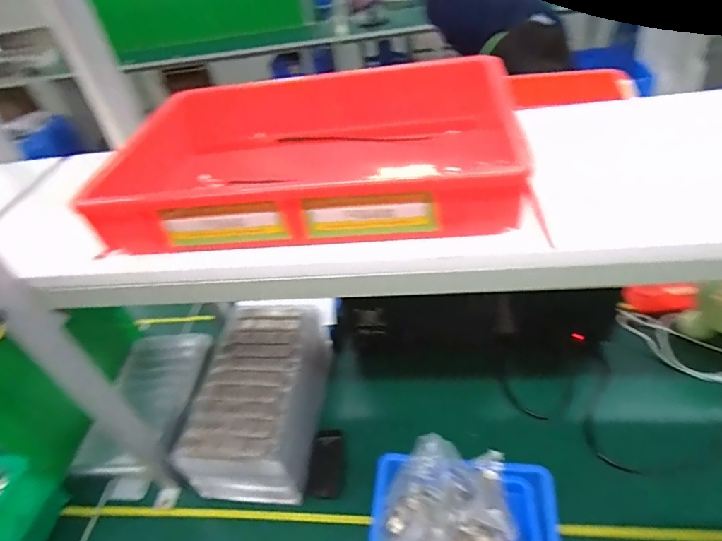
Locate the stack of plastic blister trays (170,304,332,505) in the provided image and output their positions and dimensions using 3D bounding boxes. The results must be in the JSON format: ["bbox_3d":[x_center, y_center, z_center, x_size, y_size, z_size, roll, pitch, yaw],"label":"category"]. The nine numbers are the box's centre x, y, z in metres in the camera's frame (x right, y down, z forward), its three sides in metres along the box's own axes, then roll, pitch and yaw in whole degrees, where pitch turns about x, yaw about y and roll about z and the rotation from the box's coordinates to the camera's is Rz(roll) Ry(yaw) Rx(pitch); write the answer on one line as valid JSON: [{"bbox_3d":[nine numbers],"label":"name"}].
[{"bbox_3d":[-0.165,0.225,0.799,0.173,0.169,0.287,1,39,9],"label":"stack of plastic blister trays"}]

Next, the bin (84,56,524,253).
[{"bbox_3d":[-0.059,-0.135,0.538,0.429,0.093,0.304,-1,39,6],"label":"bin"}]

